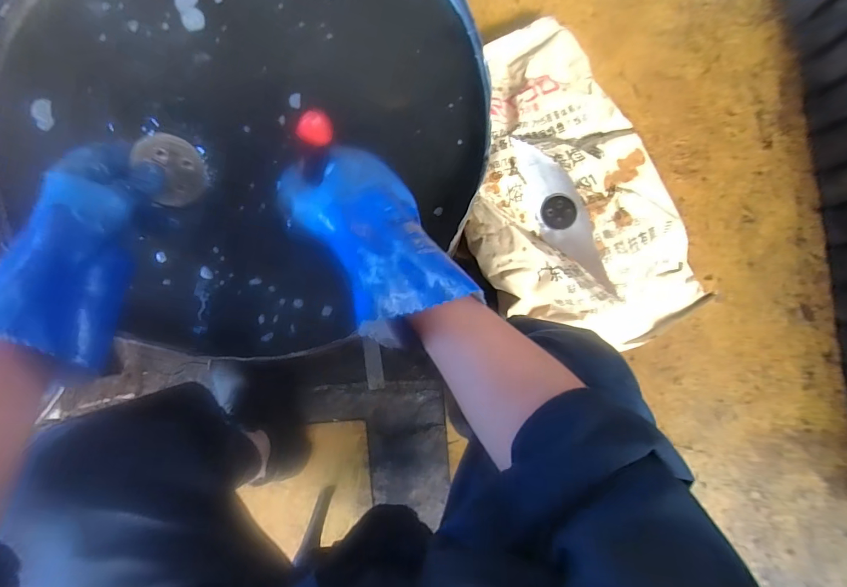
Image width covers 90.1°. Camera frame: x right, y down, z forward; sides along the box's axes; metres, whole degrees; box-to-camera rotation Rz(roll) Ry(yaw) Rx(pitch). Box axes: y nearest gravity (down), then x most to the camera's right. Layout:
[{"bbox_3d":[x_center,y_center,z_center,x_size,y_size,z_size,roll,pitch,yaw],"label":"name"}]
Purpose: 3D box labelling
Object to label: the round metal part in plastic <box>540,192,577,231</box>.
[{"bbox_3d":[0.267,-0.162,0.839,0.067,0.018,0.068,0,85,-1],"label":"round metal part in plastic"}]

